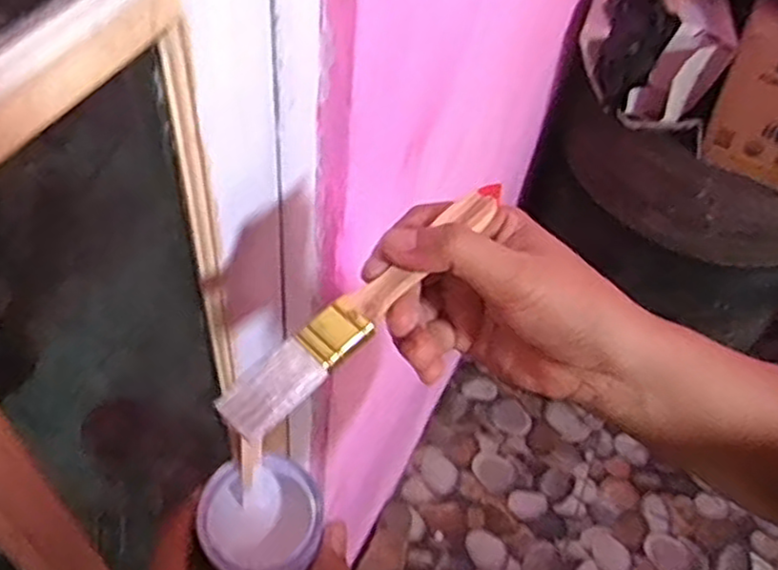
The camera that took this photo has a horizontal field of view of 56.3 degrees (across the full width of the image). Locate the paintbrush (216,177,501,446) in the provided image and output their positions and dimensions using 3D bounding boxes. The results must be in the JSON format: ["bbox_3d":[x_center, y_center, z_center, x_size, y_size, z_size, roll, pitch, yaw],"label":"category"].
[{"bbox_3d":[-0.006,0.004,0.320,0.025,0.008,0.162,39,67,22],"label":"paintbrush"}]

